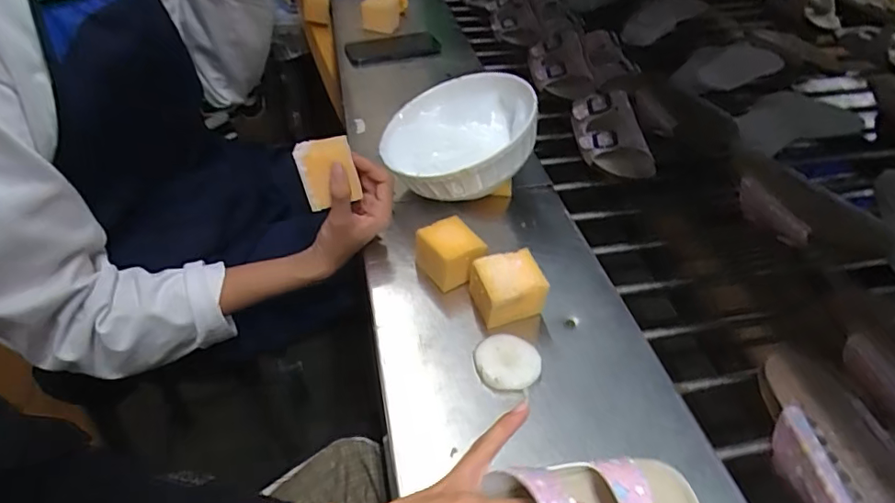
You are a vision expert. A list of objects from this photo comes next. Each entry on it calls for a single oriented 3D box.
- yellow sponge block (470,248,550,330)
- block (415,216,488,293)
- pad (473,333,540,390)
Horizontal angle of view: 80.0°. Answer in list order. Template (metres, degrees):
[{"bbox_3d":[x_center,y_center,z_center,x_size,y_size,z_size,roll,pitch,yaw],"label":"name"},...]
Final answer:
[{"bbox_3d":[0.053,0.034,0.486,0.061,0.049,0.054,-13,44,-14],"label":"yellow sponge block"},{"bbox_3d":[0.007,0.002,0.521,0.053,0.052,0.066,-26,49,-26],"label":"block"},{"bbox_3d":[0.050,0.093,0.450,0.054,0.013,0.048,18,46,20],"label":"pad"}]

